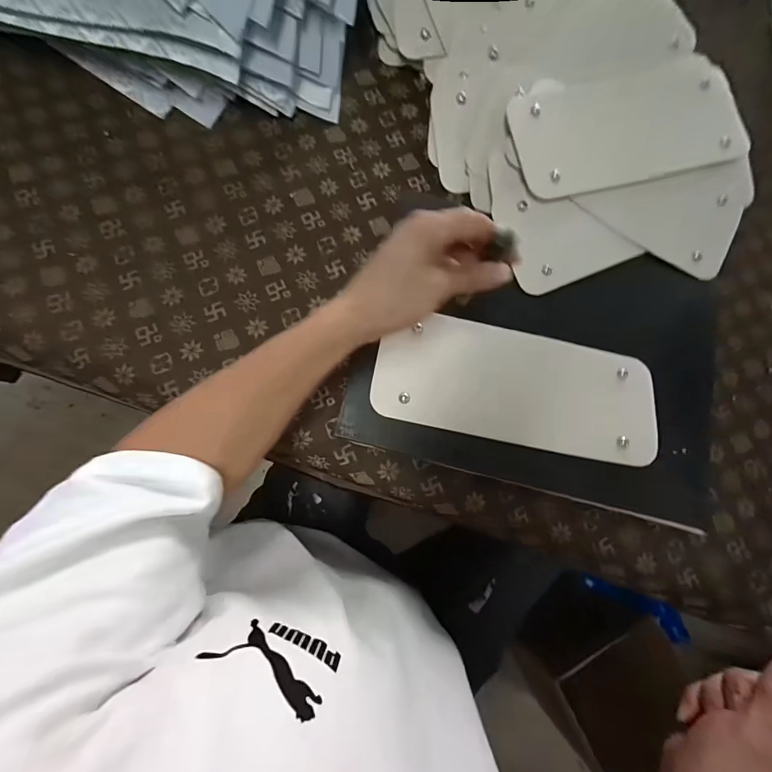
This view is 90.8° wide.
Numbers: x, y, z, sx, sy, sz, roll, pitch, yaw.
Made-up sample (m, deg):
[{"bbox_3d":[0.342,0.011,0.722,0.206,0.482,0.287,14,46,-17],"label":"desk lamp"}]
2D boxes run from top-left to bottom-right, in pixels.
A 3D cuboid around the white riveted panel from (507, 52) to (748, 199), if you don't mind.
[{"bbox_3d":[0.280,-0.300,0.440,0.277,0.006,0.130,-16,87,-6],"label":"white riveted panel"}]

